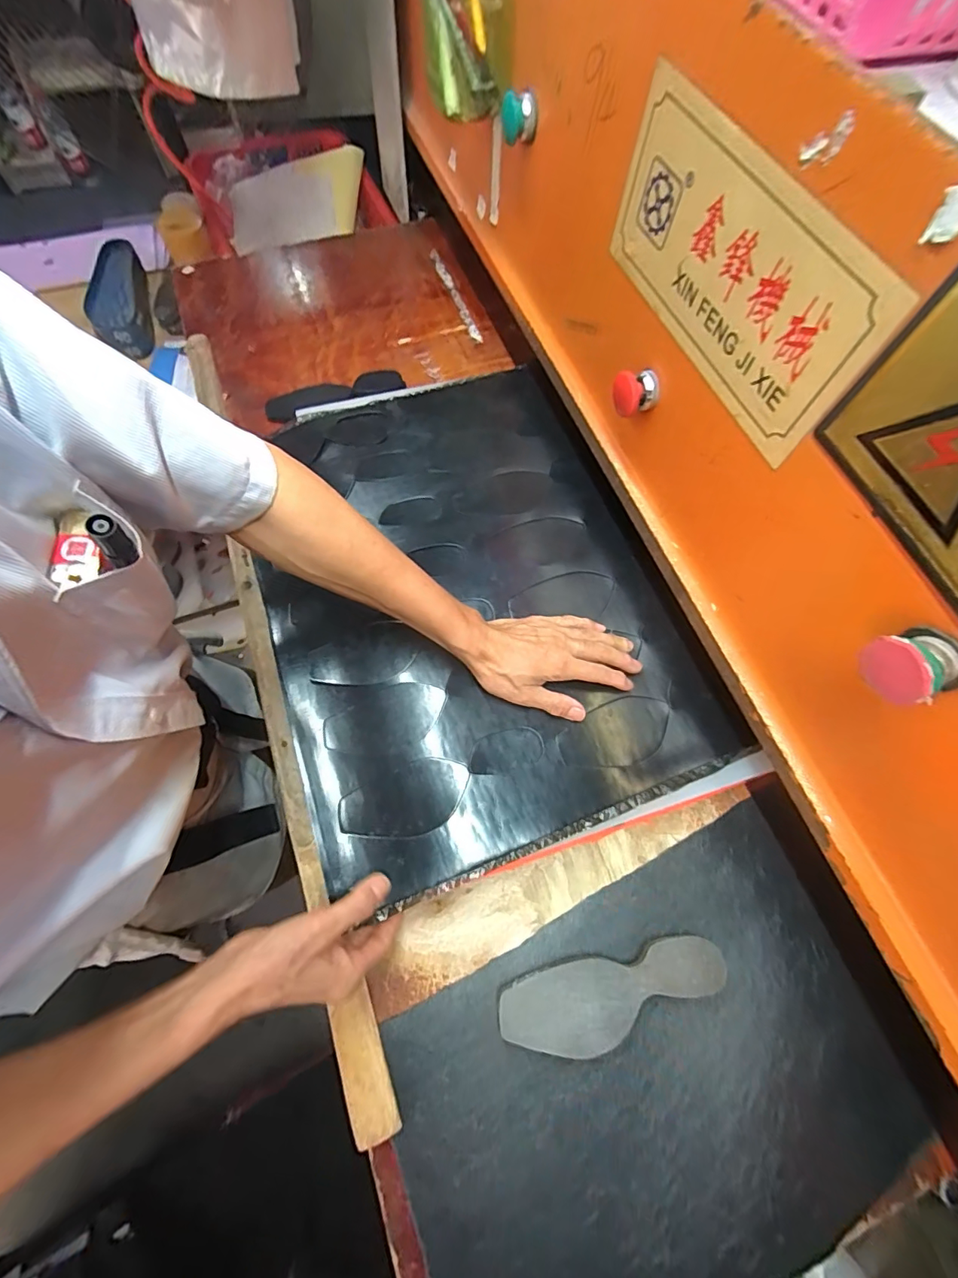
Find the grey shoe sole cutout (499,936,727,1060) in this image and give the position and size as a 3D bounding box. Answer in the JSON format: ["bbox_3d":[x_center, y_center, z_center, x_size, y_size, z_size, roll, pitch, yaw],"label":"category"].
[{"bbox_3d":[0.119,0.314,0.432,0.198,0.027,0.063,-11,69,-7],"label":"grey shoe sole cutout"}]

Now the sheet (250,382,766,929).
[{"bbox_3d":[-0.026,-0.063,0.546,0.415,0.020,0.561,-19,70,-10],"label":"sheet"}]

